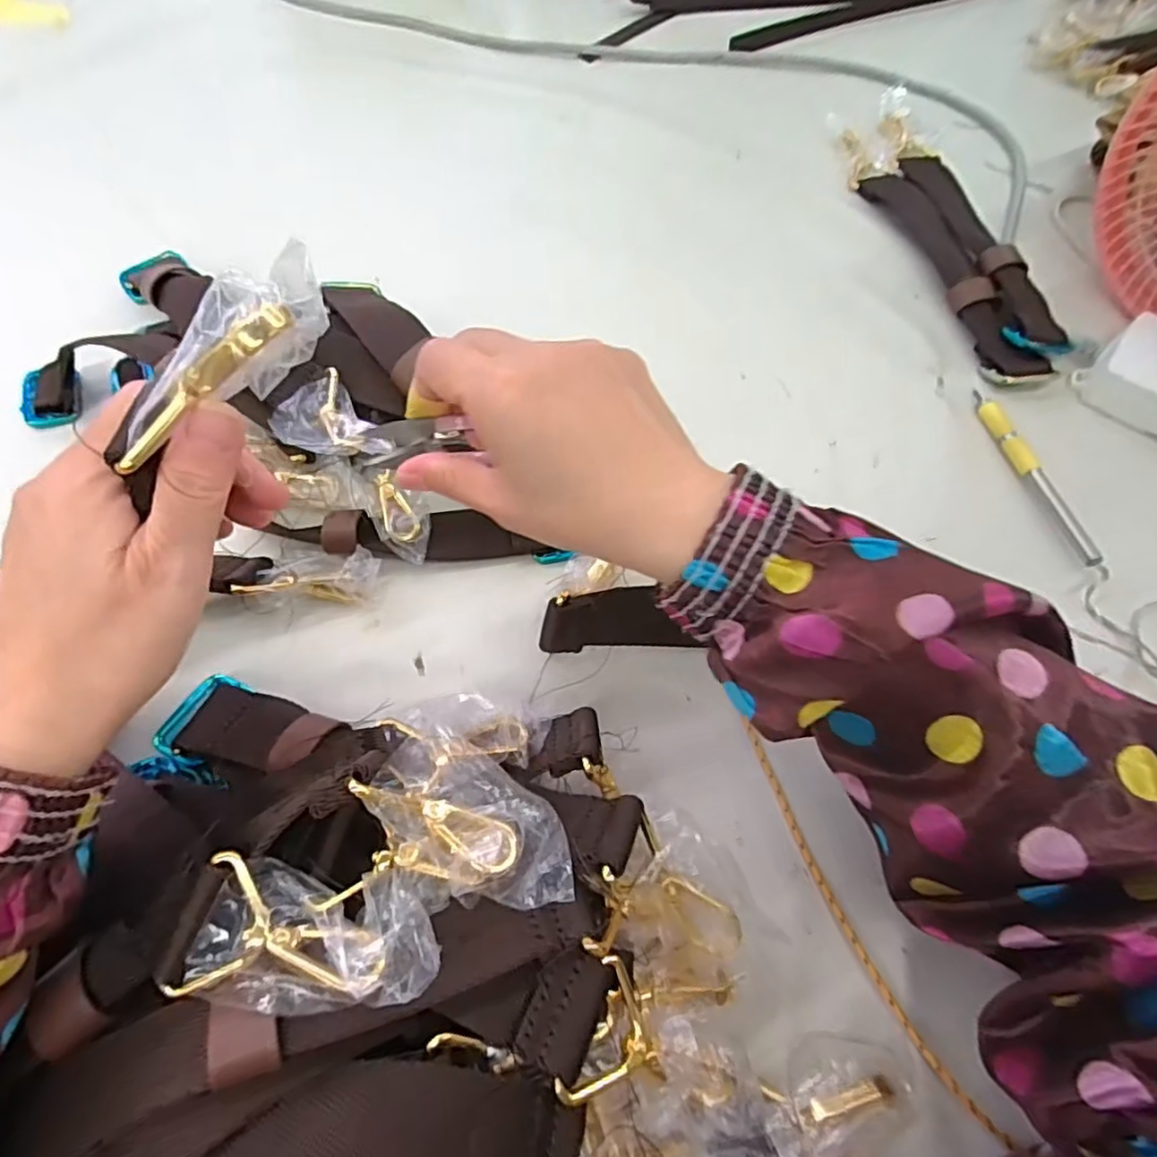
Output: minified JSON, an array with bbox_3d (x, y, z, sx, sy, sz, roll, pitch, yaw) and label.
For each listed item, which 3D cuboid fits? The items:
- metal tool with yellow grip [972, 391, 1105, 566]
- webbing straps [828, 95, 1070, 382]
[{"bbox_3d":[0.280,-0.066,0.400,0.012,0.009,0.133,-11,64,-7],"label":"metal tool with yellow grip"},{"bbox_3d":[0.272,-0.276,0.498,0.089,0.020,0.315,-6,63,-4],"label":"webbing straps"}]

